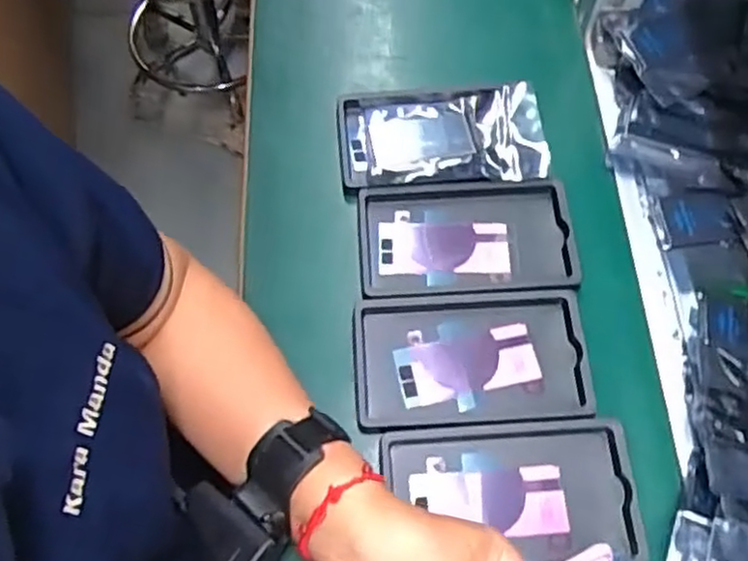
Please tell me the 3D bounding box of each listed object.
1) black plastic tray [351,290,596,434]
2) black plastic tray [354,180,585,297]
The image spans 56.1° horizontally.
[{"bbox_3d":[0.067,0.056,0.491,0.157,0.017,0.095,-2,65,-3],"label":"black plastic tray"},{"bbox_3d":[0.070,-0.031,0.532,0.157,0.016,0.093,-2,65,-3],"label":"black plastic tray"}]

